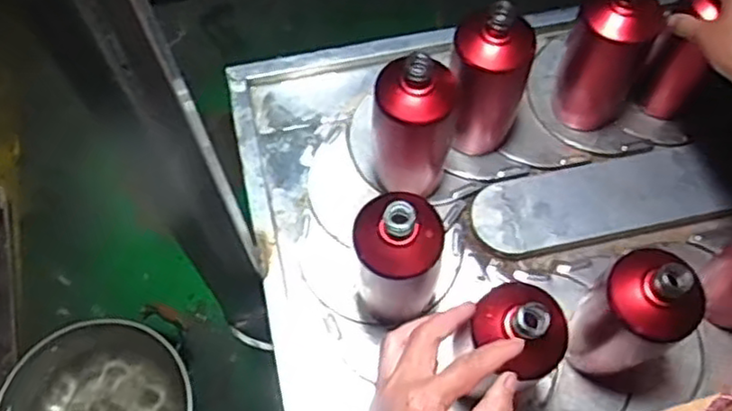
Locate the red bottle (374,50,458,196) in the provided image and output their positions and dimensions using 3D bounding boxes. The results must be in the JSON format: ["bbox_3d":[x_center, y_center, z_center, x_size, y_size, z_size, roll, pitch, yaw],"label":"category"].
[{"bbox_3d":[0.047,-0.076,0.720,0.073,0.188,0.059,12,61,5],"label":"red bottle"}]

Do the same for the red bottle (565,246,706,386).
[{"bbox_3d":[0.233,0.105,0.630,0.065,0.214,0.082,-28,65,-17],"label":"red bottle"}]

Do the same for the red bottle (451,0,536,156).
[{"bbox_3d":[0.125,-0.119,0.735,0.079,0.202,0.071,19,61,8],"label":"red bottle"}]

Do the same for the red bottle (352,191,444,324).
[{"bbox_3d":[0.029,0.051,0.644,0.079,0.175,0.060,9,61,3],"label":"red bottle"}]

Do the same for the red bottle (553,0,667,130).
[{"bbox_3d":[0.264,-0.164,0.766,0.090,0.197,0.090,22,62,10],"label":"red bottle"}]

